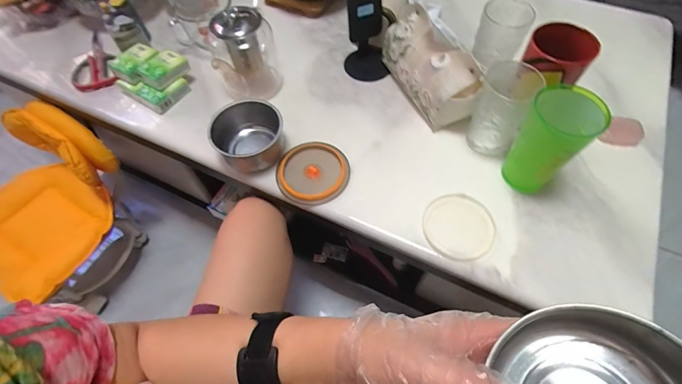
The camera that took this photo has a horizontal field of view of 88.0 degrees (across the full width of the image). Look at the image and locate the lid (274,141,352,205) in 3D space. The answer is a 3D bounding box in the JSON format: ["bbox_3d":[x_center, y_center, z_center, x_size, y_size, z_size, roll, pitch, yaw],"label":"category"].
[{"bbox_3d":[-0.041,-0.033,0.553,0.108,0.018,0.111,-1,61,1],"label":"lid"}]

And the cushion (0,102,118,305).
[{"bbox_3d":[-0.671,0.010,0.749,0.297,0.187,0.340,22,64,13],"label":"cushion"}]

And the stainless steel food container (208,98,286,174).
[{"bbox_3d":[-0.144,-0.083,0.568,0.110,0.068,0.105,-22,63,-10],"label":"stainless steel food container"}]

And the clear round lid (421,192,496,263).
[{"bbox_3d":[0.168,0.047,0.500,0.096,0.011,0.102,-1,61,1],"label":"clear round lid"}]

